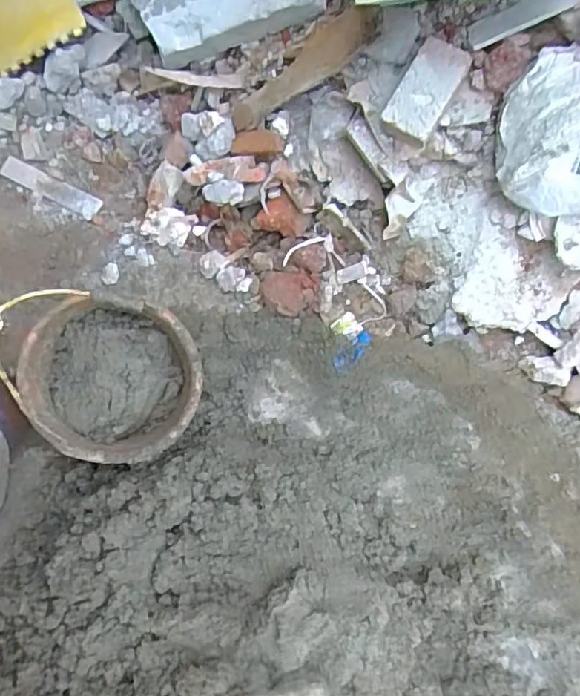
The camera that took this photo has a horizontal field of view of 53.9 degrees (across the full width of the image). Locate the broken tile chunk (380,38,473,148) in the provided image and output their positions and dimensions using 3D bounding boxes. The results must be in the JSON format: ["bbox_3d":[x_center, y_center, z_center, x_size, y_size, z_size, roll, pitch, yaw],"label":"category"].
[{"bbox_3d":[0.222,-0.416,0.935,0.085,0.051,0.160,29,87,11],"label":"broken tile chunk"}]

